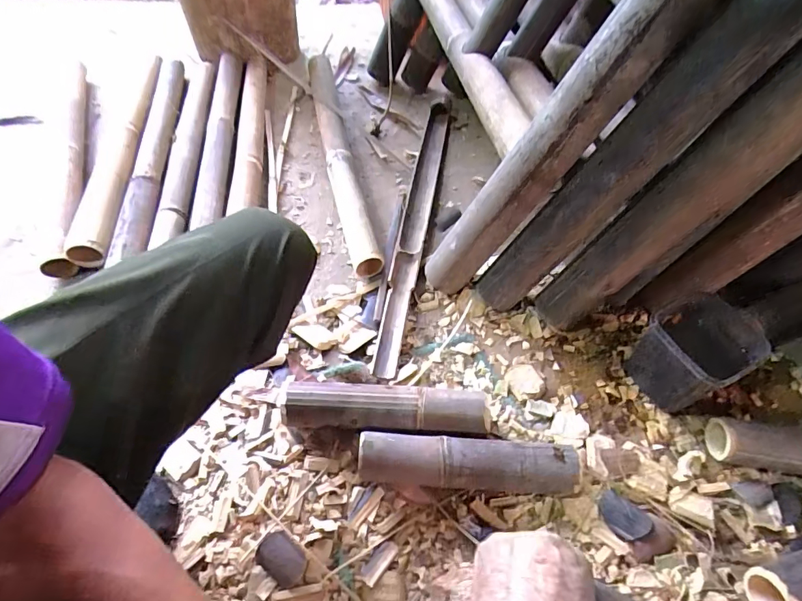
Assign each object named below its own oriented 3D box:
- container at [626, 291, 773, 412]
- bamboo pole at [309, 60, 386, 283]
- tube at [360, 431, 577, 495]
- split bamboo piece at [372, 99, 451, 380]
[{"bbox_3d":[0.383,0.077,0.619,0.117,0.120,0.111,-24,58,-18],"label":"container"},{"bbox_3d":[-0.125,-0.312,0.905,0.064,0.070,0.630,-11,55,-9],"label":"bamboo pole"},{"bbox_3d":[0.080,0.201,0.562,0.259,0.057,0.056,4,54,1],"label":"tube"},{"bbox_3d":[0.028,-0.152,0.822,0.052,0.034,0.653,10,55,5],"label":"split bamboo piece"}]

